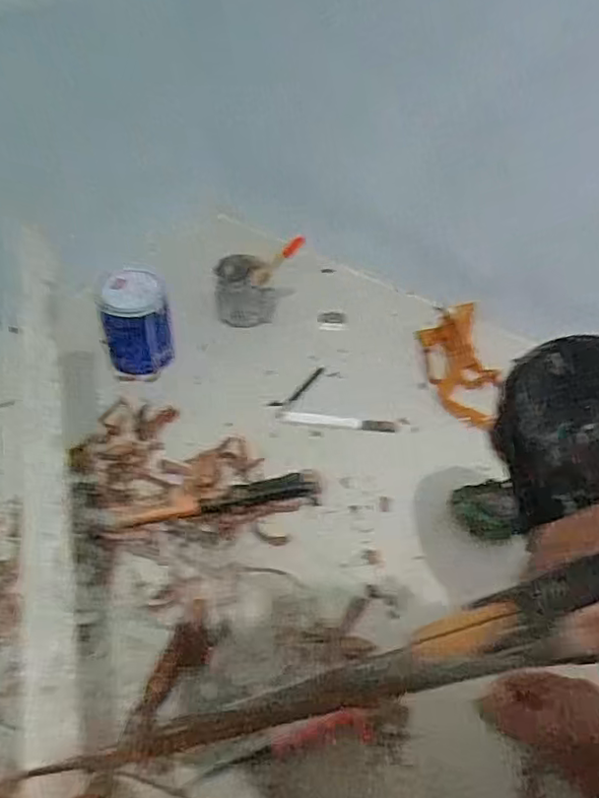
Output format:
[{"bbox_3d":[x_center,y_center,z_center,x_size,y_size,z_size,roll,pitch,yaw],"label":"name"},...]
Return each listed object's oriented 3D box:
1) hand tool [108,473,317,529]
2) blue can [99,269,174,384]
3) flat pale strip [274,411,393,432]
[{"bbox_3d":[-0.109,0.131,0.817,0.263,0.014,0.038,-8,47,-13],"label":"hand tool"},{"bbox_3d":[-0.257,-0.119,0.968,0.105,0.131,0.114,-12,48,-16],"label":"blue can"},{"bbox_3d":[0.055,0.035,0.943,0.177,0.005,0.023,5,45,0],"label":"flat pale strip"}]

